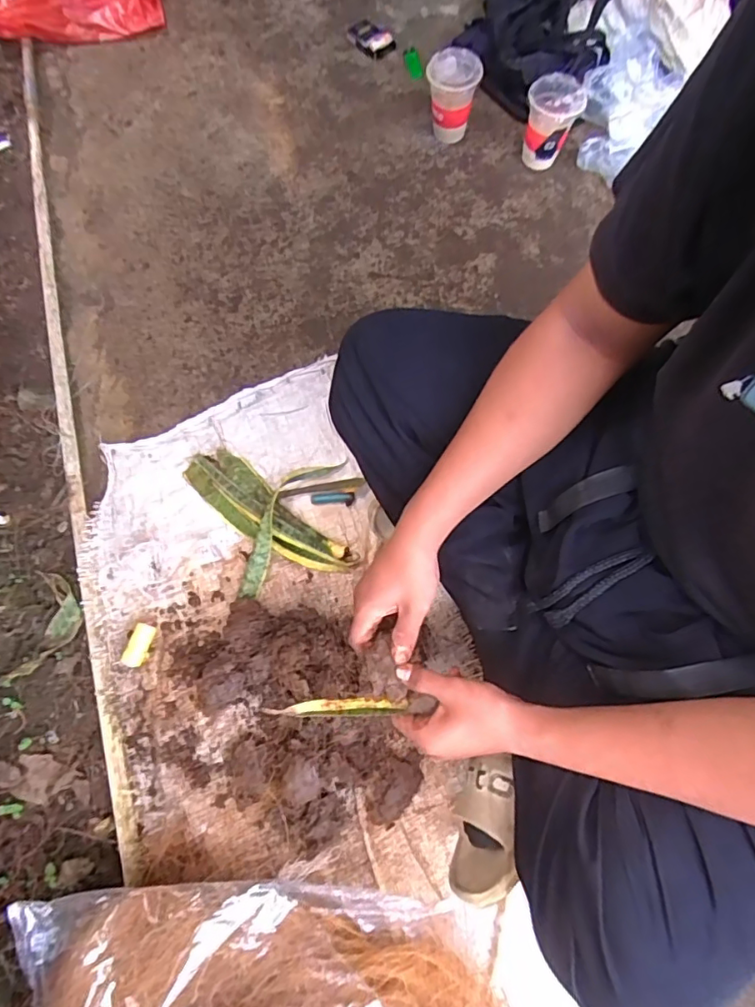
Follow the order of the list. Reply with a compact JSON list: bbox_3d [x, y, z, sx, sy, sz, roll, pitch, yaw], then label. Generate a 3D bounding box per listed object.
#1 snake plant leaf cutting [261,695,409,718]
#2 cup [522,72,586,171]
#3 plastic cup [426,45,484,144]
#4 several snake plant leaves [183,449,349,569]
[{"bbox_3d":[-0.038,0.190,0.492,0.128,0.011,0.016,-1,71,-5],"label":"snake plant leaf cutting"},{"bbox_3d":[0.294,-0.644,0.902,0.086,0.108,0.082,-1,71,1],"label":"cup"},{"bbox_3d":[0.132,-0.716,0.927,0.089,0.102,0.087,-1,71,1],"label":"plastic cup"},{"bbox_3d":[-0.161,0.016,0.745,0.281,0.031,0.078,40,76,14],"label":"several snake plant leaves"}]

